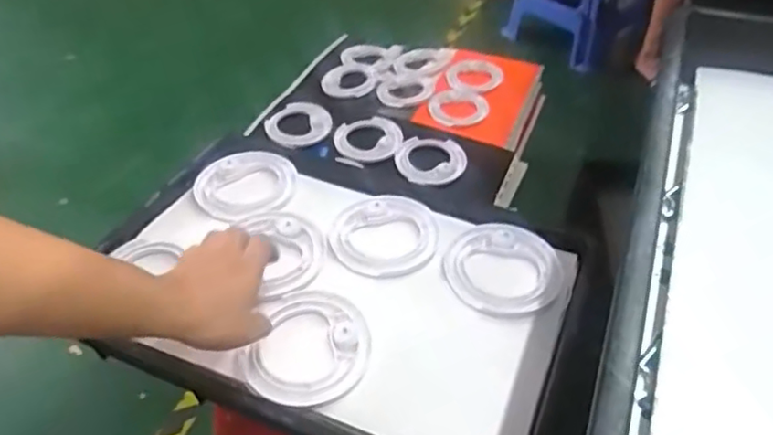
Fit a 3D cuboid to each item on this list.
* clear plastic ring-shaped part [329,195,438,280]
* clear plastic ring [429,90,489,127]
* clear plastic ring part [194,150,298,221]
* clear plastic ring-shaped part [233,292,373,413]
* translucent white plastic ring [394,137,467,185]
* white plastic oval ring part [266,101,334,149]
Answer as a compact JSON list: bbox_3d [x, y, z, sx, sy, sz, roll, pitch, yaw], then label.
[{"bbox_3d":[-0.002,0.023,0.749,0.129,0.018,0.122,-1,43,1],"label":"clear plastic ring-shaped part"},{"bbox_3d":[0.162,-0.248,1.393,0.130,0.023,0.106,2,43,3],"label":"clear plastic ring"},{"bbox_3d":[-0.180,-0.044,0.813,0.137,0.013,0.122,-26,48,-24],"label":"clear plastic ring part"},{"bbox_3d":[-0.085,0.132,0.638,0.134,0.019,0.135,-15,44,-15],"label":"clear plastic ring-shaped part"},{"bbox_3d":[0.086,-0.115,1.193,0.135,0.008,0.125,-1,43,1],"label":"translucent white plastic ring"},{"bbox_3d":[-0.184,-0.199,1.291,0.139,0.014,0.148,-16,45,-15],"label":"white plastic oval ring part"}]

